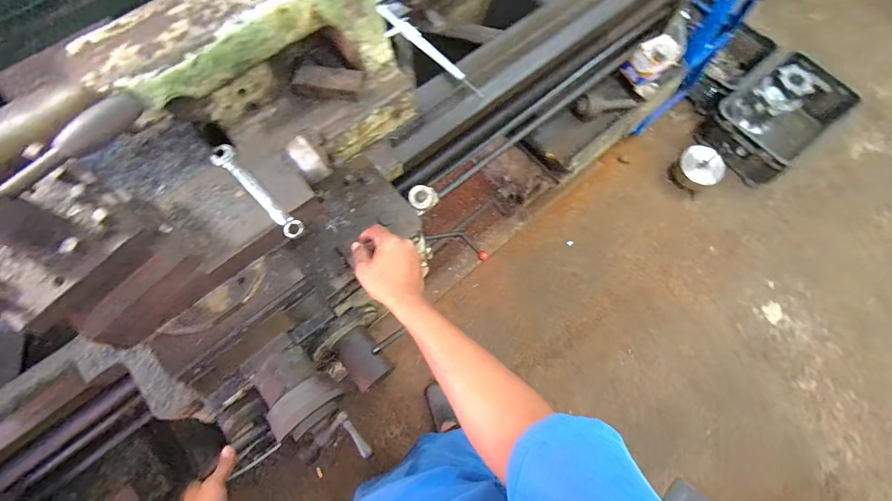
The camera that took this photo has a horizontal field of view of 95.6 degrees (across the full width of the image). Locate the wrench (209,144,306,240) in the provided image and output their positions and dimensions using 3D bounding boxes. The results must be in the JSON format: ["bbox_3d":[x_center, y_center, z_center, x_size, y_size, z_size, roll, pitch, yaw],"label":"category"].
[{"bbox_3d":[-0.261,-0.082,0.553,0.032,0.018,0.185,-42,76,-13],"label":"wrench"}]

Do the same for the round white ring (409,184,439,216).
[{"bbox_3d":[-0.047,-0.105,0.806,0.057,0.025,0.052,-42,103,-12],"label":"round white ring"}]

